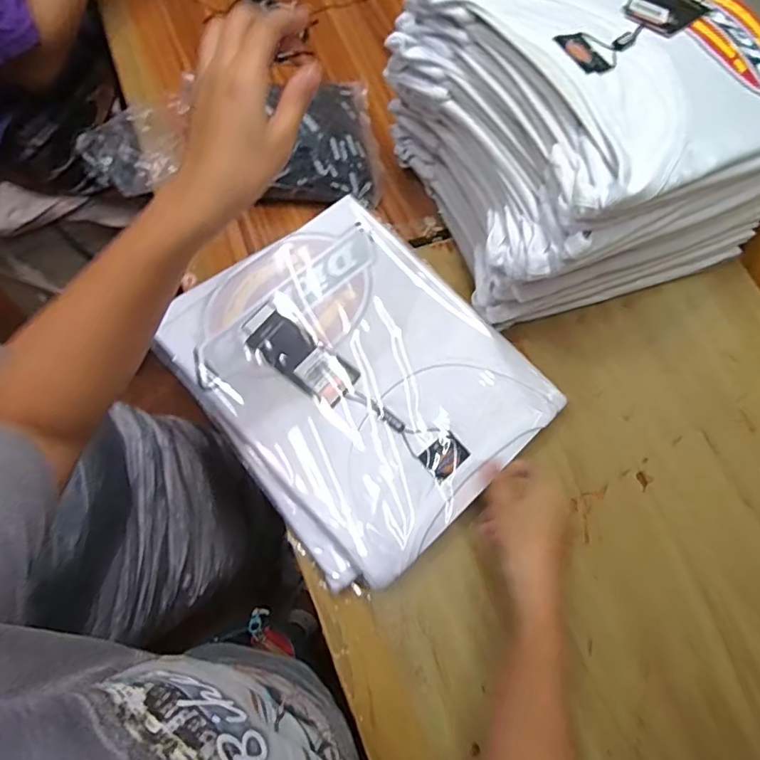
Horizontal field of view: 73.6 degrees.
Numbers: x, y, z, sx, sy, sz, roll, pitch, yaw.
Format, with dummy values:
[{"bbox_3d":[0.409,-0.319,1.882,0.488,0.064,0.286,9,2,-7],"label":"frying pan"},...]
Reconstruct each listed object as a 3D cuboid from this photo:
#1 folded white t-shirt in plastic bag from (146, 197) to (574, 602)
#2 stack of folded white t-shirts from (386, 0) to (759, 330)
[{"bbox_3d":[-0.023,-0.013,0.495,0.275,0.035,0.325,-40,78,-12],"label":"folded white t-shirt in plastic bag"},{"bbox_3d":[0.216,-0.247,0.509,0.353,0.225,0.282,-24,73,-13],"label":"stack of folded white t-shirts"}]

